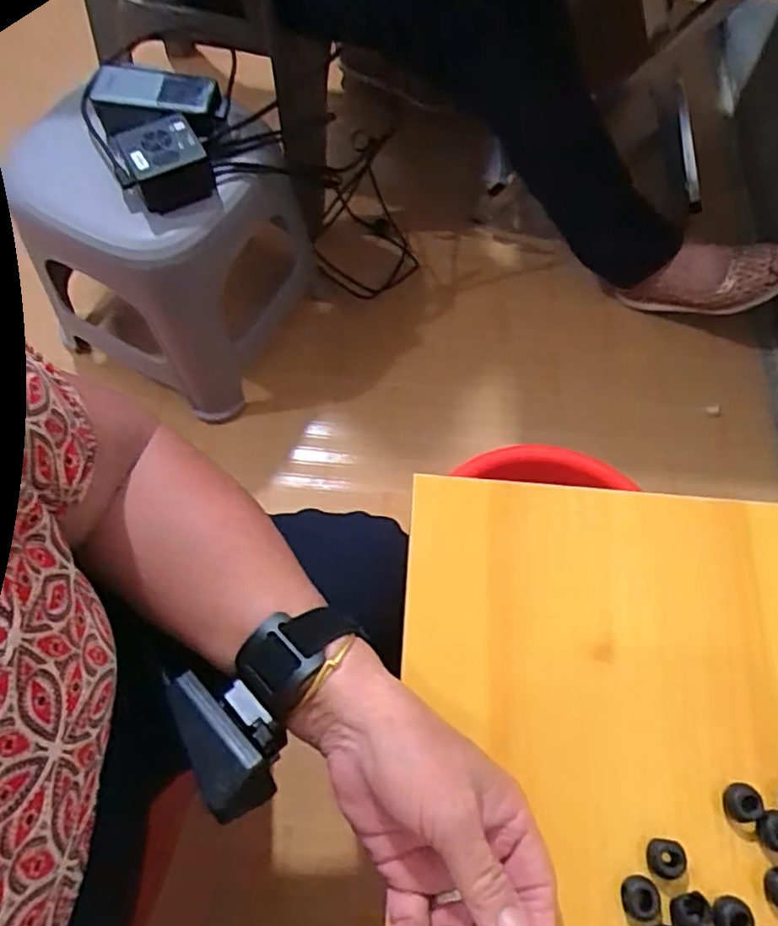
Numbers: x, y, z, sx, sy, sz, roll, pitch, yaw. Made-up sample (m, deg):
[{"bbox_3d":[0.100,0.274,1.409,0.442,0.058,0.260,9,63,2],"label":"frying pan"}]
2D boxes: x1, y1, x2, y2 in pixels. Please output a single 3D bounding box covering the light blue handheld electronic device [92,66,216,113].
[{"bbox_3d":[-0.229,-0.363,0.633,0.110,0.021,0.048,9,69,1],"label":"light blue handheld electronic device"}]

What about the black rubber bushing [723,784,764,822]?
[{"bbox_3d":[0.172,0.165,0.314,0.014,0.012,0.016,-6,69,-5],"label":"black rubber bushing"}]

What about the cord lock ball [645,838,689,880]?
[{"bbox_3d":[0.130,0.187,0.306,0.015,0.014,0.016,1,69,-2],"label":"cord lock ball"}]

